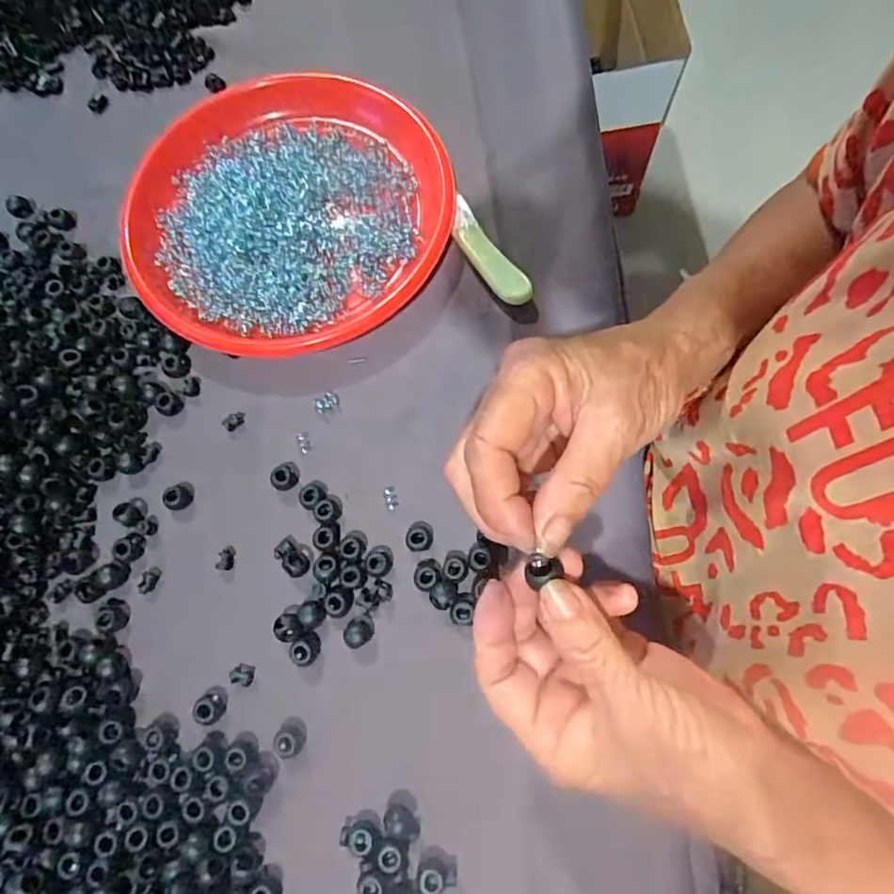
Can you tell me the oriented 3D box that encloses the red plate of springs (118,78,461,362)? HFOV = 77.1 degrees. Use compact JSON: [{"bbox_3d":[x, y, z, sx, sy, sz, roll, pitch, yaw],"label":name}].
[{"bbox_3d":[-0.112,-0.171,0.402,0.215,0.026,0.228,-1,73,2],"label":"red plate of springs"}]

